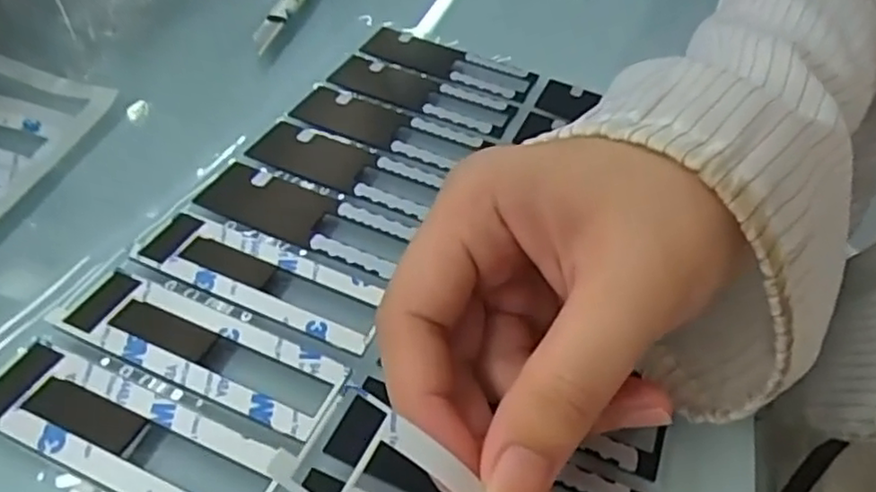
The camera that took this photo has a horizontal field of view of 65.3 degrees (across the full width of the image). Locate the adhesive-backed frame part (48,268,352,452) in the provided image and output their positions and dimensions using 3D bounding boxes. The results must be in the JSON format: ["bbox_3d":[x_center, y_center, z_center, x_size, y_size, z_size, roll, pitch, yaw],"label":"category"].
[{"bbox_3d":[-0.071,0.030,0.206,0.088,0.004,0.027,20,40,15],"label":"adhesive-backed frame part"}]

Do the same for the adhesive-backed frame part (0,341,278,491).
[{"bbox_3d":[-0.084,0.051,0.184,0.086,0.004,0.027,19,40,14],"label":"adhesive-backed frame part"}]

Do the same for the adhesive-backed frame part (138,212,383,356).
[{"bbox_3d":[-0.058,0.008,0.229,0.084,0.004,0.028,20,40,15],"label":"adhesive-backed frame part"}]

